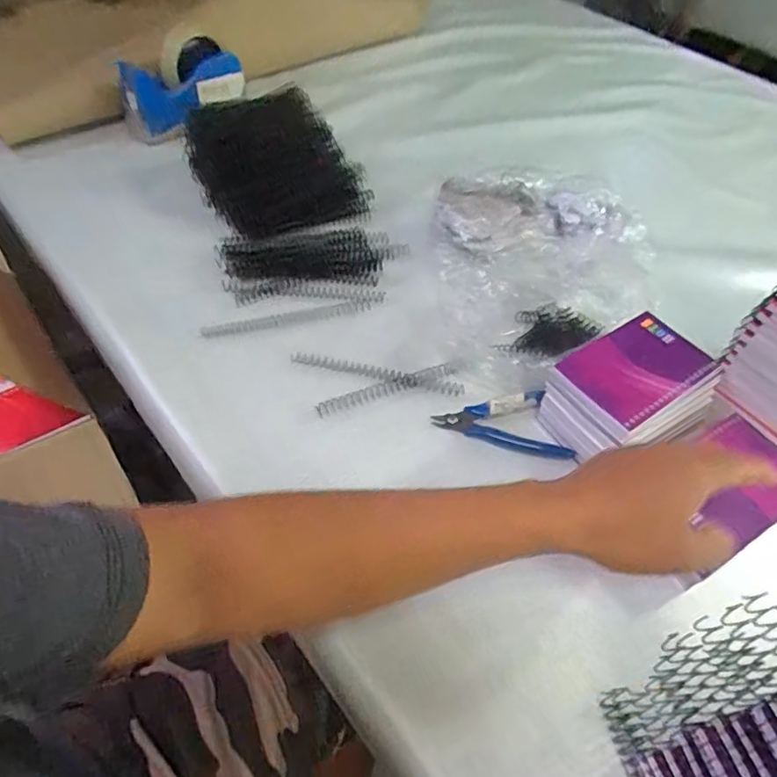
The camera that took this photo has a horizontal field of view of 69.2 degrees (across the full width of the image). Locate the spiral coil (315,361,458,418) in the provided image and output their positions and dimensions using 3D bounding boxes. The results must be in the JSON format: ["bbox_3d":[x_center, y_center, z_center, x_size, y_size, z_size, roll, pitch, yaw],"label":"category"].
[{"bbox_3d":[-0.001,0.000,0.508,0.133,0.010,0.016,-17,55,-18],"label":"spiral coil"}]

